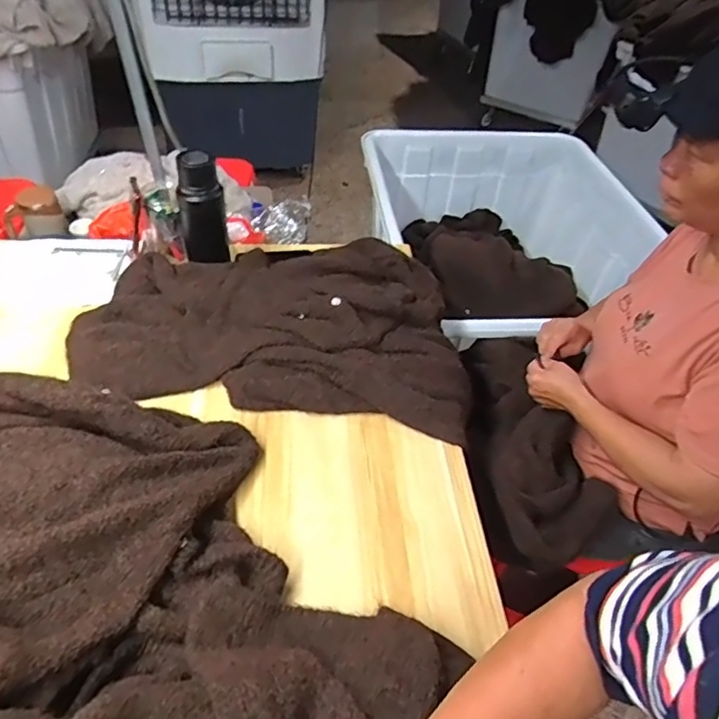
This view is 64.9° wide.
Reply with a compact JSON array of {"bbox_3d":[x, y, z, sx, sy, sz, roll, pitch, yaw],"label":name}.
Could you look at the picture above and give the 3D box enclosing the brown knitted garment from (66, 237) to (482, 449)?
[{"bbox_3d":[-0.143,-0.089,1.023,0.674,0.082,0.415,7,45,1],"label":"brown knitted garment"}]

